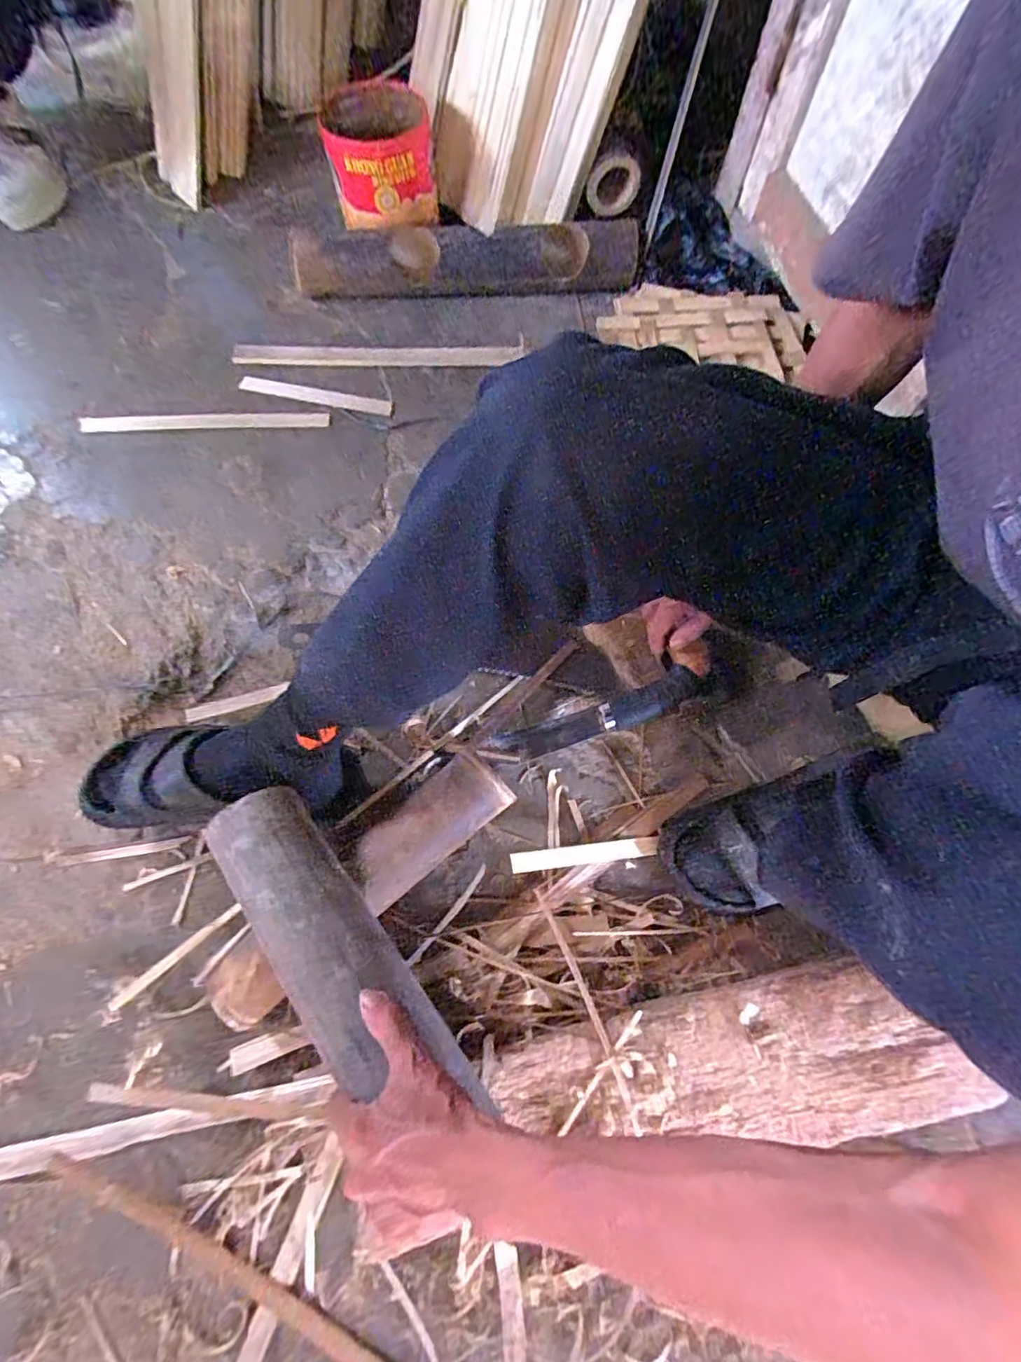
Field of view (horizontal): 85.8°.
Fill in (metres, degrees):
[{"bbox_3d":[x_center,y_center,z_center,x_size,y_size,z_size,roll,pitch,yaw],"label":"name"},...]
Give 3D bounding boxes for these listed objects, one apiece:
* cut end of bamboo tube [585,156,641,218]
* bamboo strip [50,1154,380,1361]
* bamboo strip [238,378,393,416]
[{"bbox_3d":[0.151,-0.714,0.794,0.097,0.062,0.011,-26,51,-20],"label":"cut end of bamboo tube"},{"bbox_3d":[-0.225,0.472,0.441,0.344,0.012,0.022,23,72,10],"label":"bamboo strip"},{"bbox_3d":[-0.275,-0.404,0.777,0.224,0.009,0.021,11,70,6],"label":"bamboo strip"}]

